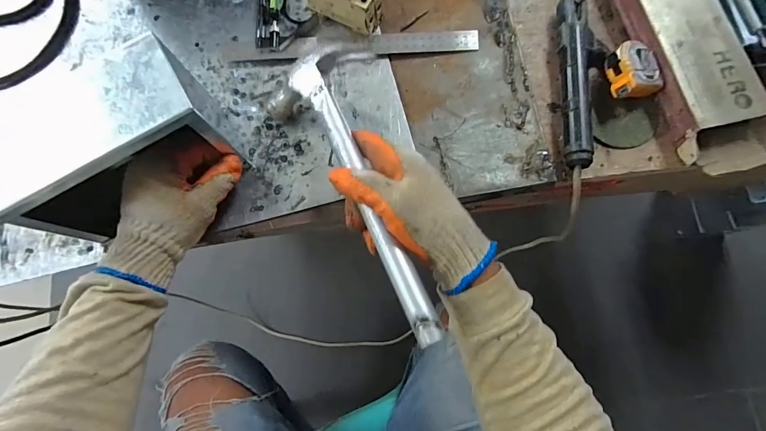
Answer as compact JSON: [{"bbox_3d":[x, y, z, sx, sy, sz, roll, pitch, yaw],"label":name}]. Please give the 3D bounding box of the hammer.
[{"bbox_3d":[-0.004,-0.042,0.345,0.116,0.030,0.295,-42,67,17],"label":"hammer"}]

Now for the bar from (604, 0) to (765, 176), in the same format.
[{"bbox_3d":[0.329,-0.211,0.425,0.091,0.041,0.341,-13,76,-1],"label":"bar"}]

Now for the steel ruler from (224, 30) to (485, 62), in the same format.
[{"bbox_3d":[-0.034,-0.201,0.445,0.288,0.008,0.031,-1,75,3],"label":"steel ruler"}]

